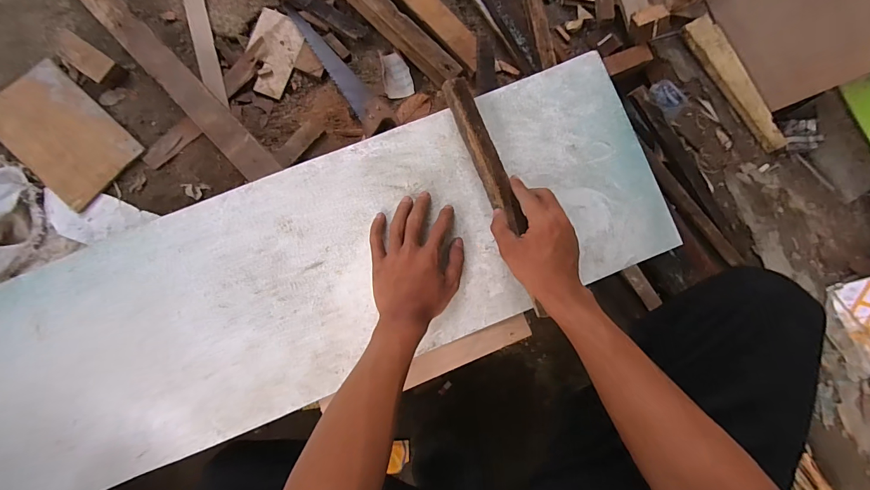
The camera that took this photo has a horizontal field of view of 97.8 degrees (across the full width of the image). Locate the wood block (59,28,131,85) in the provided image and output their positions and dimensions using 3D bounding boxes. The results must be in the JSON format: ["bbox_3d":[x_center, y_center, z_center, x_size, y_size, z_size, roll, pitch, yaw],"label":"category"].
[{"bbox_3d":[-0.679,-0.363,0.741,0.131,0.042,0.055,35,83,1],"label":"wood block"}]

